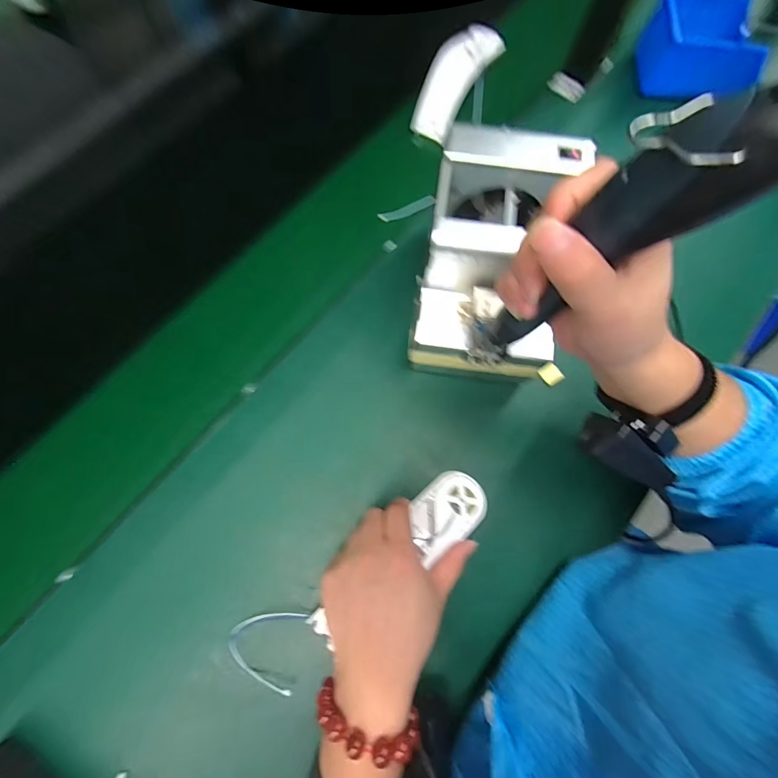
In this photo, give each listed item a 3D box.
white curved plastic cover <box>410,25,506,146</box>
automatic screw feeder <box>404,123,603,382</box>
[{"bbox_3d":[0.091,-0.417,0.498,0.064,0.036,0.199,29,75,7],"label":"white curved plastic cover"},{"bbox_3d":[0.100,-0.112,0.356,0.134,0.146,0.187,7,74,1],"label":"automatic screw feeder"}]

